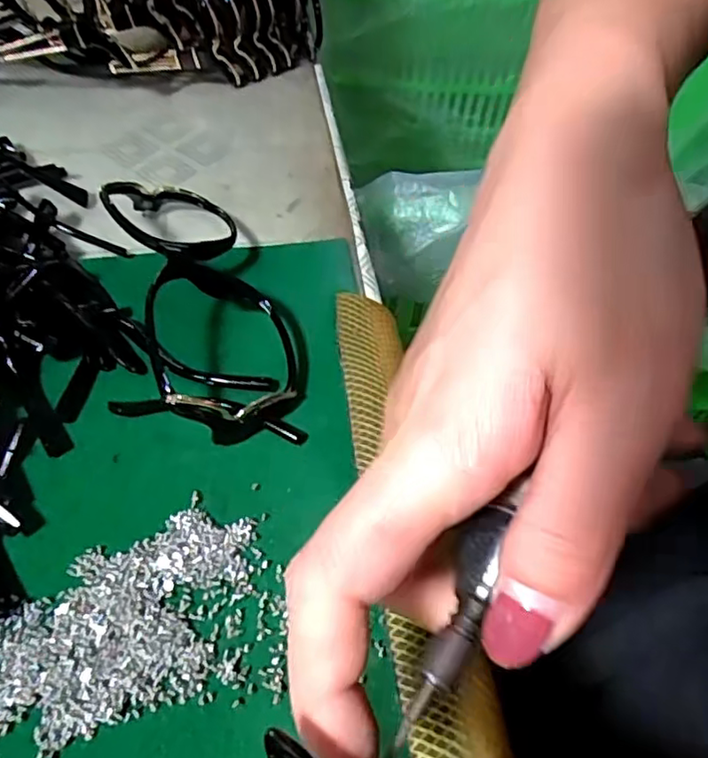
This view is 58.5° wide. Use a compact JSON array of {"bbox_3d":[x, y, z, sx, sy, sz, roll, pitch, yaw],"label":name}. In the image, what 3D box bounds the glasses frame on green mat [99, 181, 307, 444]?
[{"bbox_3d":[-0.066,-0.042,0.263,0.069,0.034,0.145,-7,53,-12],"label":"glasses frame on green mat"}]

